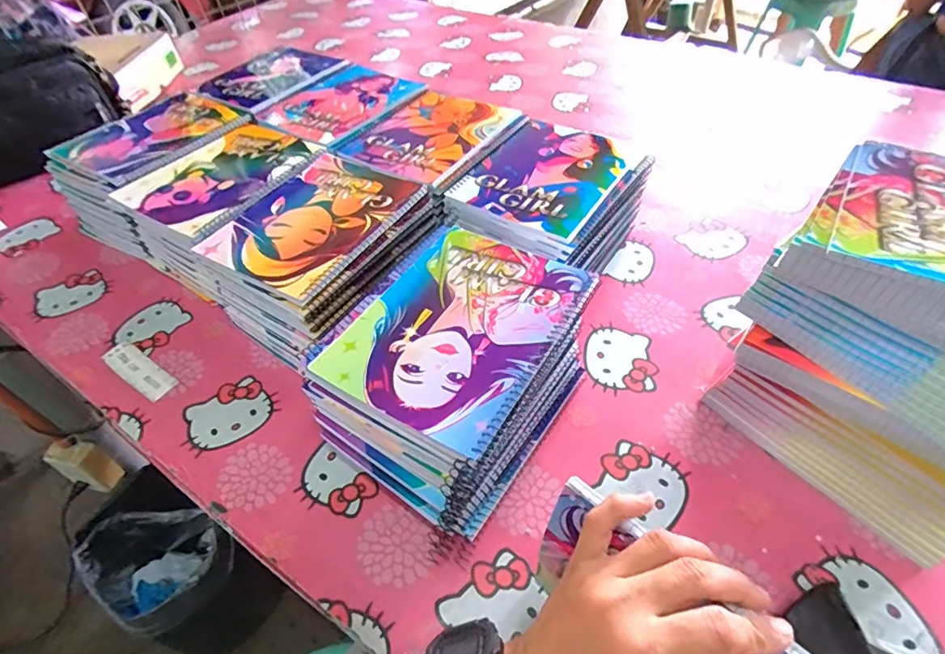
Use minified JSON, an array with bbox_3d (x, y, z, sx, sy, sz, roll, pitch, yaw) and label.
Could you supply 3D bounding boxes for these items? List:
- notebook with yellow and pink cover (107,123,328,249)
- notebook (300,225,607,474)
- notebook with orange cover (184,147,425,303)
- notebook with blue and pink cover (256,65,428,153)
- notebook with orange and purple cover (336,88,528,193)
[{"bbox_3d":[-0.289,-0.184,0.581,0.166,0.009,0.200,27,55,25],"label":"notebook with yellow and pink cover"},{"bbox_3d":[-0.006,-0.005,0.395,0.148,0.008,0.198,25,54,23],"label":"notebook"},{"bbox_3d":[-0.168,-0.114,0.520,0.159,0.015,0.195,23,53,22],"label":"notebook with orange cover"},{"bbox_3d":[-0.183,-0.318,0.701,0.187,0.014,0.204,30,56,27],"label":"notebook with blue and pink cover"},{"bbox_3d":[-0.046,-0.247,0.629,0.174,0.008,0.202,25,54,24],"label":"notebook with orange and purple cover"}]

